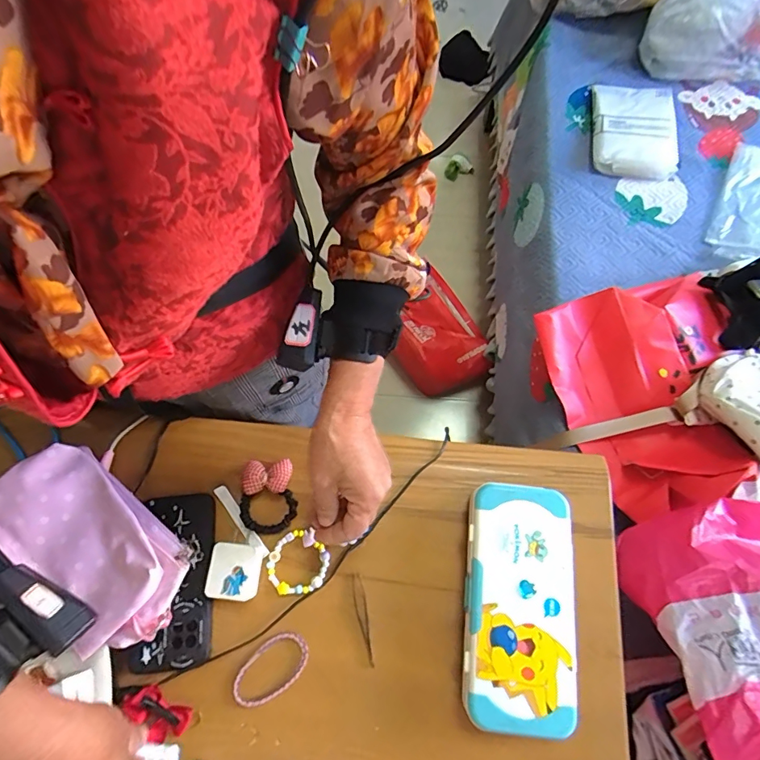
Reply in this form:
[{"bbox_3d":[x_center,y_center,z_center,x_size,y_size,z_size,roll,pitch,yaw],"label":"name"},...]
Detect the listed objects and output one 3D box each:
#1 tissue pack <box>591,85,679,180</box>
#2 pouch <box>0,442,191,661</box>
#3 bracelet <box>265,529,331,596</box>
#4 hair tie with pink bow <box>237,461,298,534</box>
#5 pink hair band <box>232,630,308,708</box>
[{"bbox_3d":[0.532,-0.526,0.954,0.166,0.052,0.232,5,70,3],"label":"tissue pack"},{"bbox_3d":[-0.283,0.163,0.450,0.212,0.063,0.113,38,75,14],"label":"pouch"},{"bbox_3d":[-0.085,0.190,0.466,0.061,0.005,0.060,0,69,1],"label":"bracelet"},{"bbox_3d":[-0.121,0.124,0.484,0.061,0.022,0.074,-3,69,0],"label":"hair tie with pink bow"},{"bbox_3d":[-0.105,0.279,0.435,0.077,0.006,0.045,-40,74,-13],"label":"pink hair band"}]

